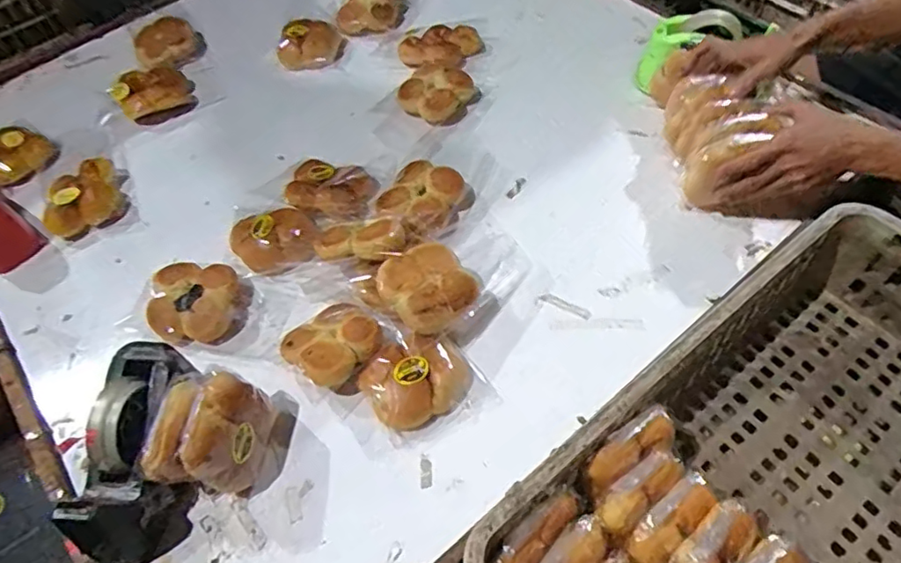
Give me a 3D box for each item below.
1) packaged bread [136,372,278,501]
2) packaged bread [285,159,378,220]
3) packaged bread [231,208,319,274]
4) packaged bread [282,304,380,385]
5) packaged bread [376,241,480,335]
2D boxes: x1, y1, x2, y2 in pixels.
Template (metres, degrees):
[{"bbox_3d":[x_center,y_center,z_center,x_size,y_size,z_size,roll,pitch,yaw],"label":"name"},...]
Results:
[{"bbox_3d":[-0.247,0.166,0.625,0.103,0.096,0.115,7,56,8],"label":"packaged bread"},{"bbox_3d":[-0.176,-0.135,0.841,0.126,0.041,0.086,15,57,13],"label":"packaged bread"},{"bbox_3d":[-0.244,-0.058,0.814,0.119,0.035,0.089,-12,56,-6],"label":"packaged bread"},{"bbox_3d":[-0.139,0.073,0.705,0.101,0.039,0.105,-1,55,2],"label":"packaged bread"},{"bbox_3d":[-0.029,0.010,0.699,0.101,0.042,0.101,-37,75,-26],"label":"packaged bread"}]

